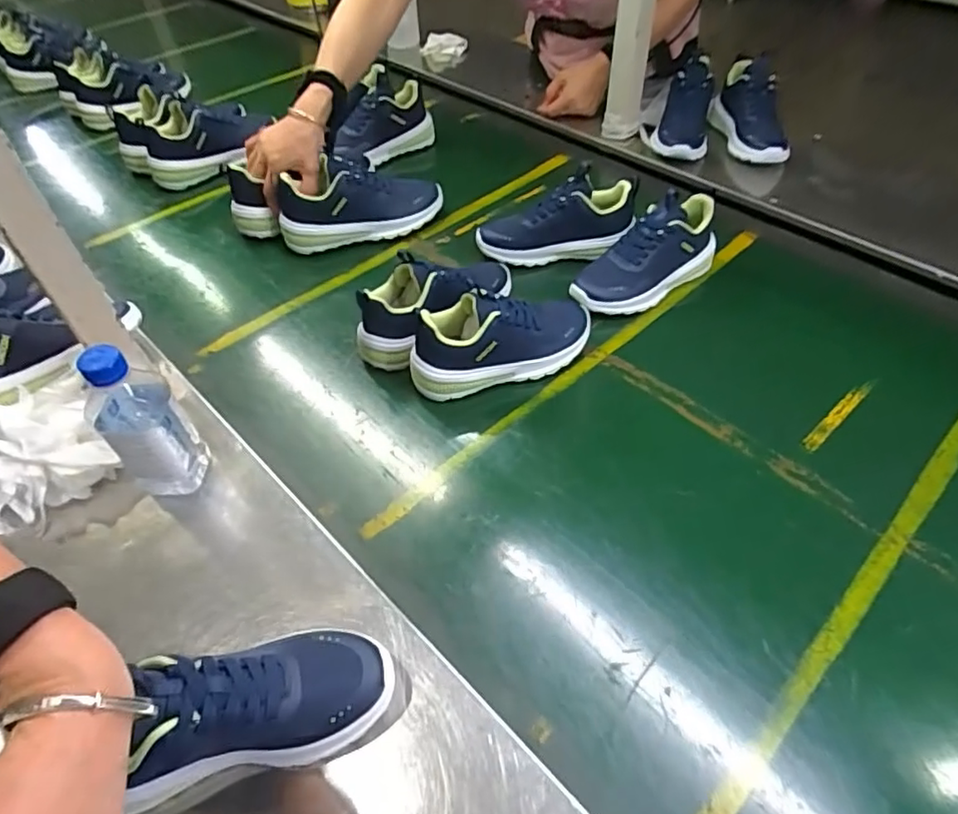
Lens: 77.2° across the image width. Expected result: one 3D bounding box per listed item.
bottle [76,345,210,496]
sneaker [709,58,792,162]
[{"bbox_3d":[-0.301,0.015,0.534,0.071,0.165,0.068,36,60,28],"label":"bottle"},{"bbox_3d":[0.435,-0.468,0.951,0.092,0.098,0.209,2,50,5],"label":"sneaker"}]

